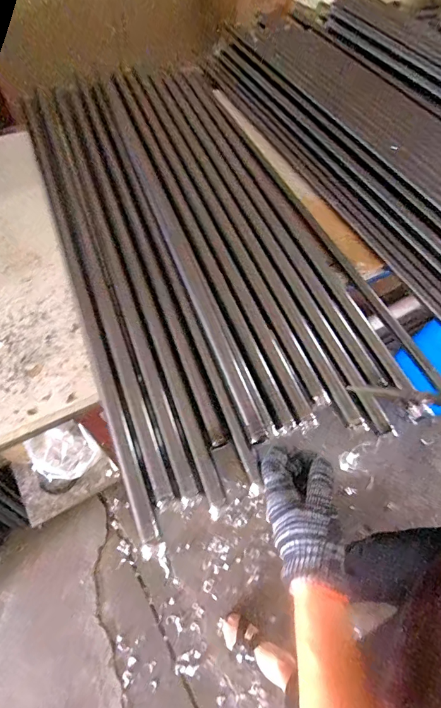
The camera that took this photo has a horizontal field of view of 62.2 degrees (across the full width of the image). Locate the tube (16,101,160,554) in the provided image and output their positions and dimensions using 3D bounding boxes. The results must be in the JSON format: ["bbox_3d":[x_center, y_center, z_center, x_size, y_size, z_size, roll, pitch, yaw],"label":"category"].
[{"bbox_3d":[-0.223,-0.134,0.536,0.024,0.019,0.788,-19,64,-13],"label":"tube"}]

